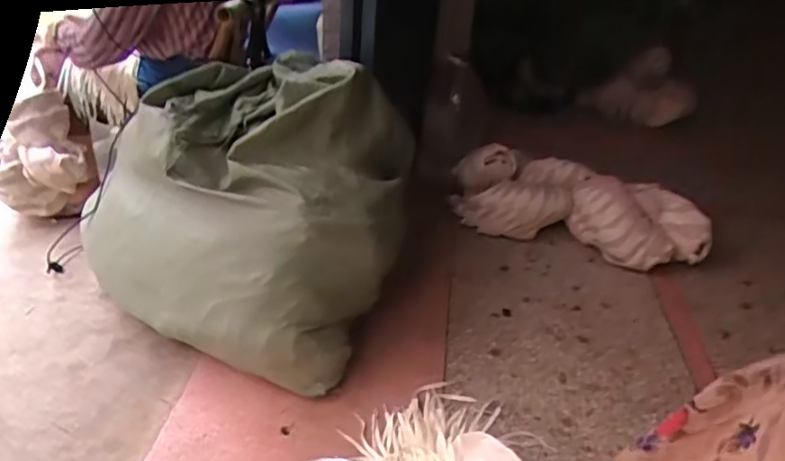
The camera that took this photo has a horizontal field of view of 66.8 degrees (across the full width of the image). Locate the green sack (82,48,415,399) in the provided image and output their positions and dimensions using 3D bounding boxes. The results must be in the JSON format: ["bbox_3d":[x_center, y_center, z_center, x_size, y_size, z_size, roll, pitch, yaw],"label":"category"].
[{"bbox_3d":[-0.283,-0.059,1.218,0.532,0.440,0.468,17,35,20],"label":"green sack"}]

